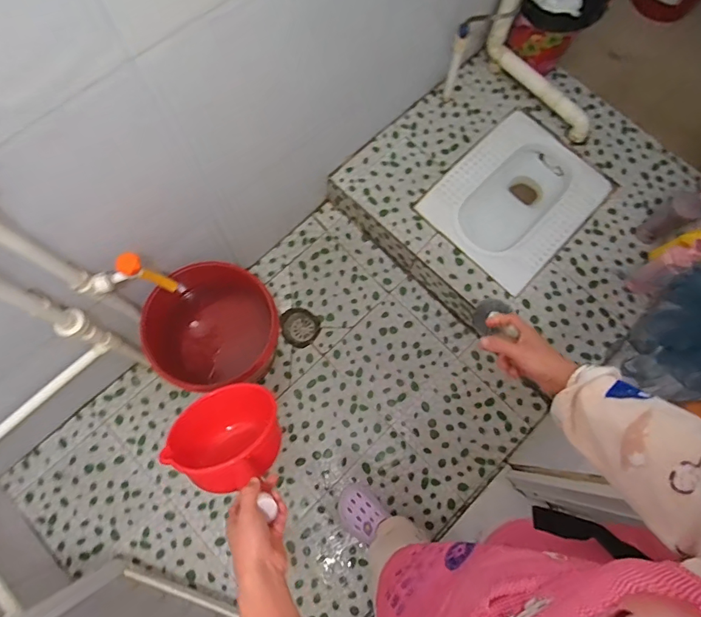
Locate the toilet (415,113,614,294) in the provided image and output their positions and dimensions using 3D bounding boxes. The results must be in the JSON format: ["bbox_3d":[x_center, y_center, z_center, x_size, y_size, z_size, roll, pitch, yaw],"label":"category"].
[{"bbox_3d":[0.525,-0.326,1.521,0.407,0.263,0.526,44,76,9],"label":"toilet"}]

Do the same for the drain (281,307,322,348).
[{"bbox_3d":[-0.166,0.061,1.470,0.130,0.031,0.117,43,76,9],"label":"drain"}]

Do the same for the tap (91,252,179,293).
[{"bbox_3d":[-0.441,-0.058,0.907,0.117,0.164,0.038,-18,76,-8],"label":"tap"}]

